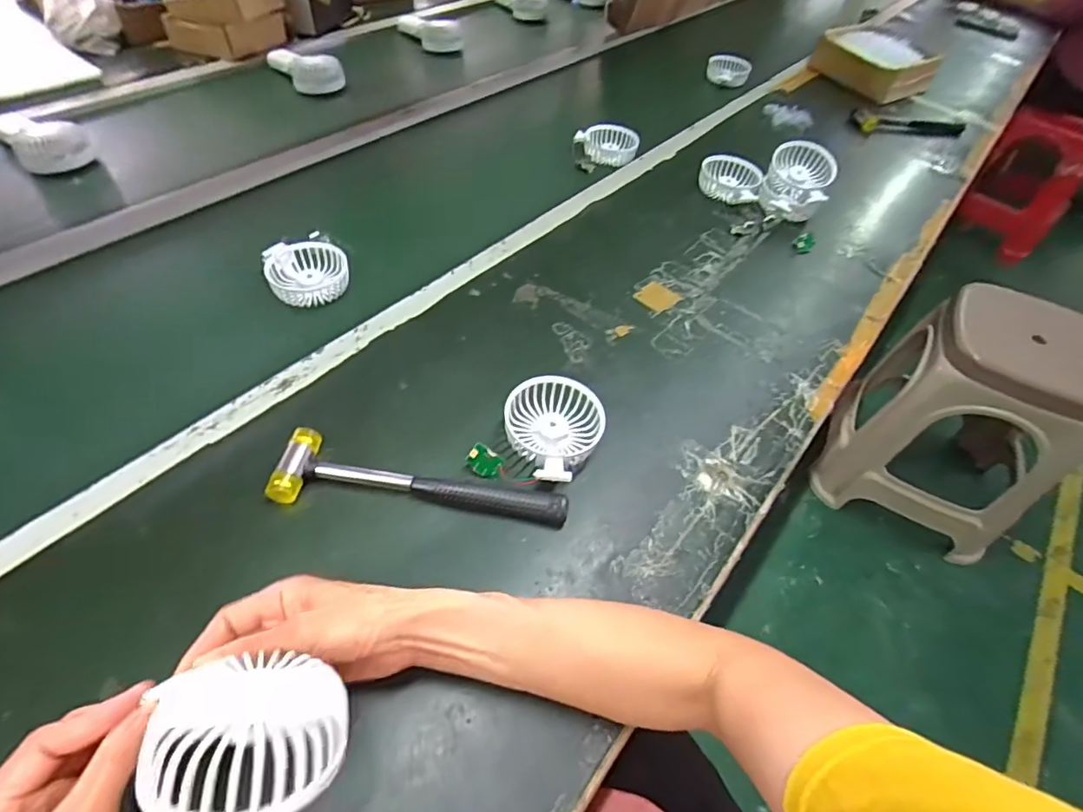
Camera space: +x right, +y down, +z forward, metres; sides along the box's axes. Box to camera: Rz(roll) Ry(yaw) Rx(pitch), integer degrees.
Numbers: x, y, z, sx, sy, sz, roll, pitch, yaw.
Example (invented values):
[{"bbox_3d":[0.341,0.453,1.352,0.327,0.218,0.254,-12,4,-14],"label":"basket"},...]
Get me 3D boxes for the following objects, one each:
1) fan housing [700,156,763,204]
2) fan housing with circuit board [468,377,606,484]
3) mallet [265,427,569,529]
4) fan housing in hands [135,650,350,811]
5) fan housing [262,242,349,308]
[{"bbox_3d":[0.284,-0.341,0.820,0.091,0.038,0.083,17,52,8],"label":"fan housing"},{"bbox_3d":[0.003,0.027,0.501,0.093,0.030,0.117,25,53,14],"label":"fan housing with circuit board"},{"bbox_3d":[-0.097,0.066,0.451,0.237,0.025,0.060,8,51,0],"label":"mallet"},{"bbox_3d":[-0.148,0.170,0.276,0.086,0.034,0.071,11,63,-29],"label":"fan housing in hands"},{"bbox_3d":[-0.278,-0.160,0.645,0.088,0.039,0.076,-21,56,-21],"label":"fan housing"}]

